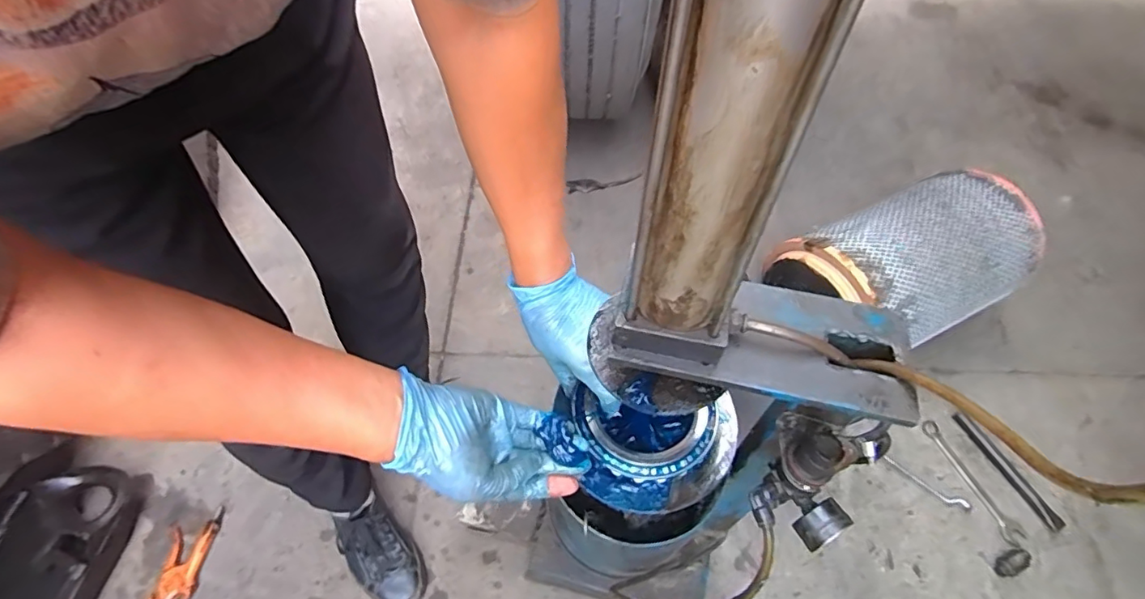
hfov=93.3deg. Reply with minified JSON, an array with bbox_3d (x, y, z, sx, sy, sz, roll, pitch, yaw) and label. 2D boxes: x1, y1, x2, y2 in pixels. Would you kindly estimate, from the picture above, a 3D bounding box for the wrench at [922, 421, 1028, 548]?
[{"bbox_3d":[0.699,0.318,0.952,0.042,0.010,0.222,-19,59,-13],"label":"wrench"}]

